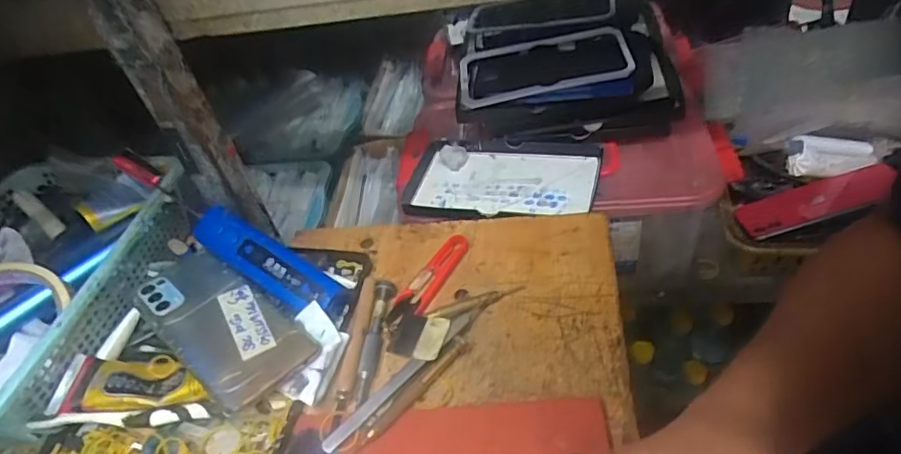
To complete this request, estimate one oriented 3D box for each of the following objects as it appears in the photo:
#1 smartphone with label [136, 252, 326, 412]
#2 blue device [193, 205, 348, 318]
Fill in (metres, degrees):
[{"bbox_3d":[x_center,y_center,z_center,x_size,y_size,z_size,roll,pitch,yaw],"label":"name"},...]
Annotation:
[{"bbox_3d":[-0.174,0.065,0.419,0.166,0.009,0.072,31,52,30],"label":"smartphone with label"},{"bbox_3d":[-0.141,0.027,0.441,0.139,0.026,0.037,29,51,13],"label":"blue device"}]

